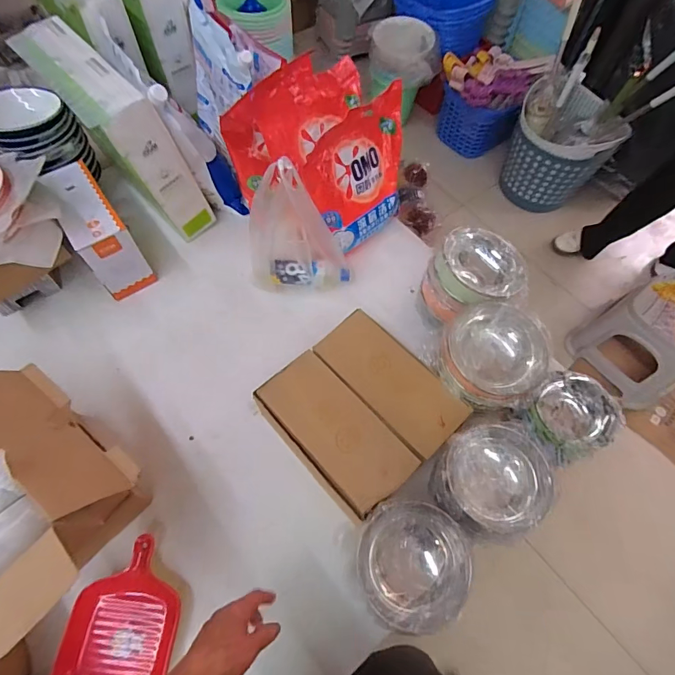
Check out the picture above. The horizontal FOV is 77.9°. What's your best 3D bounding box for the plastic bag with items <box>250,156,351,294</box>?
[{"bbox_3d":[-0.074,-0.196,0.842,0.205,0.312,0.086,-10,63,-9],"label":"plastic bag with items"}]

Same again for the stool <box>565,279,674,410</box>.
[{"bbox_3d":[1.009,0.014,1.347,0.290,0.298,0.312,-23,66,-15],"label":"stool"}]

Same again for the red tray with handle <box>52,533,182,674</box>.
[{"bbox_3d":[-0.315,0.422,0.634,0.153,0.050,0.215,8,62,0],"label":"red tray with handle"}]

